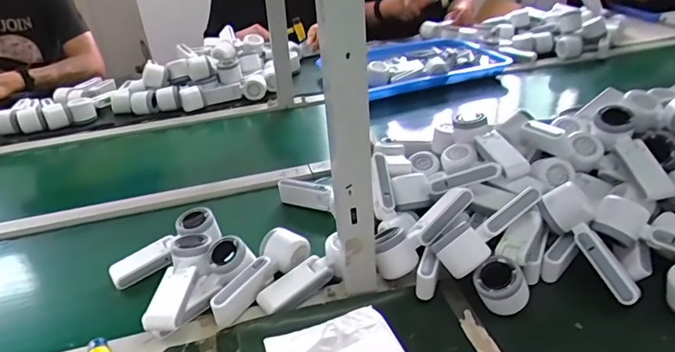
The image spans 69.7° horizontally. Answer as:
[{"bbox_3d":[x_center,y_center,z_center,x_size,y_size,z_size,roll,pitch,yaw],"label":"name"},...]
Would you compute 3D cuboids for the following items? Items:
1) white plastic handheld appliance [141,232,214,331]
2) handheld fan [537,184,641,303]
[{"bbox_3d":[-0.213,0.147,0.665,0.062,0.043,0.169,-2,32,3],"label":"white plastic handheld appliance"},{"bbox_3d":[0.336,0.085,0.632,0.053,0.058,0.167,-17,63,-19],"label":"handheld fan"}]

